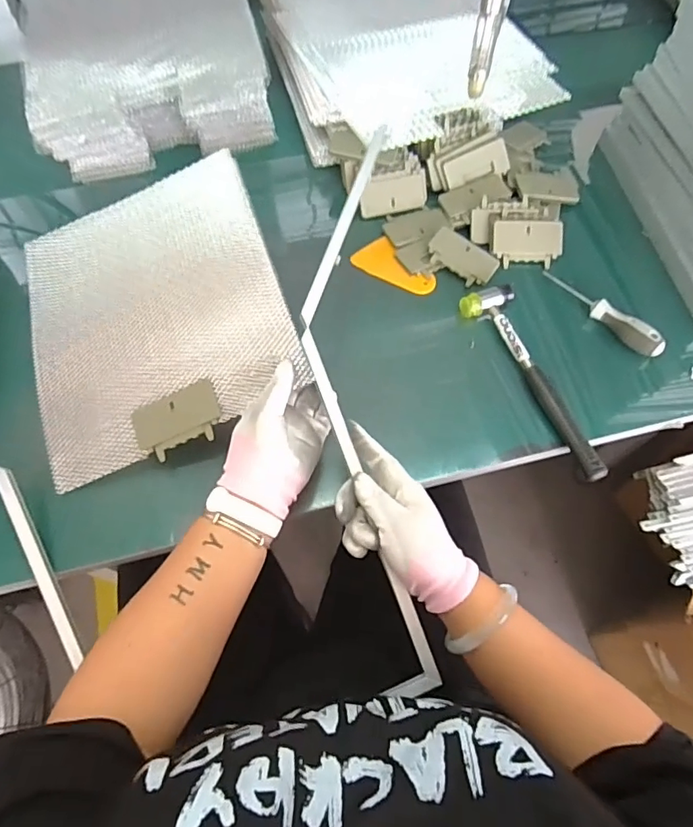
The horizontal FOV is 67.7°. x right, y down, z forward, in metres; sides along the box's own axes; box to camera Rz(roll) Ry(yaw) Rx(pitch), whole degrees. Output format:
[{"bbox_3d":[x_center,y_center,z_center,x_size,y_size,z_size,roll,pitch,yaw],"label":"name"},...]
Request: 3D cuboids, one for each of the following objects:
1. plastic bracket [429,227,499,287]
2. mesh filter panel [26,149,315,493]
[{"bbox_3d":[0.143,-0.192,0.635,0.083,0.020,0.052,29,67,13],"label":"plastic bracket"},{"bbox_3d":[-0.206,-0.116,0.545,0.267,0.014,0.314,-23,66,4],"label":"mesh filter panel"}]

